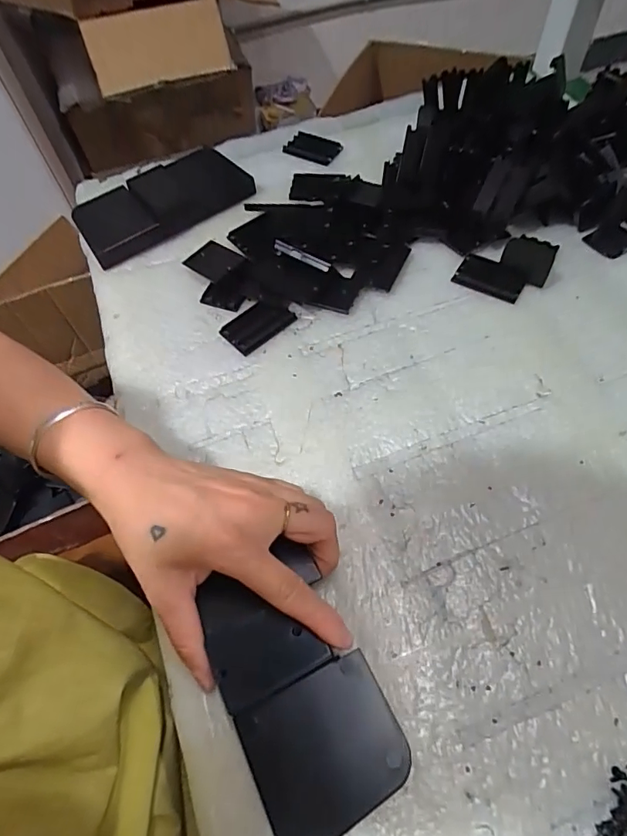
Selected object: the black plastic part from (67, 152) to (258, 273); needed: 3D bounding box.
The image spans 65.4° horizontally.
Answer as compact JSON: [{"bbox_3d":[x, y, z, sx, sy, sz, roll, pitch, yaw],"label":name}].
[{"bbox_3d":[-0.143,-0.209,0.470,0.166,0.031,0.079,-31,61,-14],"label":"black plastic part"}]

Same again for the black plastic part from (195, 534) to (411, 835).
[{"bbox_3d":[-0.008,0.132,0.243,0.069,0.018,0.125,-23,64,-13],"label":"black plastic part"}]

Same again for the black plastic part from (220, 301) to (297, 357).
[{"bbox_3d":[-0.045,-0.076,0.399,0.055,0.006,0.036,-38,63,-18],"label":"black plastic part"}]

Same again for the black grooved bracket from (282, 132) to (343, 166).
[{"bbox_3d":[0.000,-0.287,0.520,0.058,0.008,0.055,21,63,10],"label":"black grooved bracket"}]

